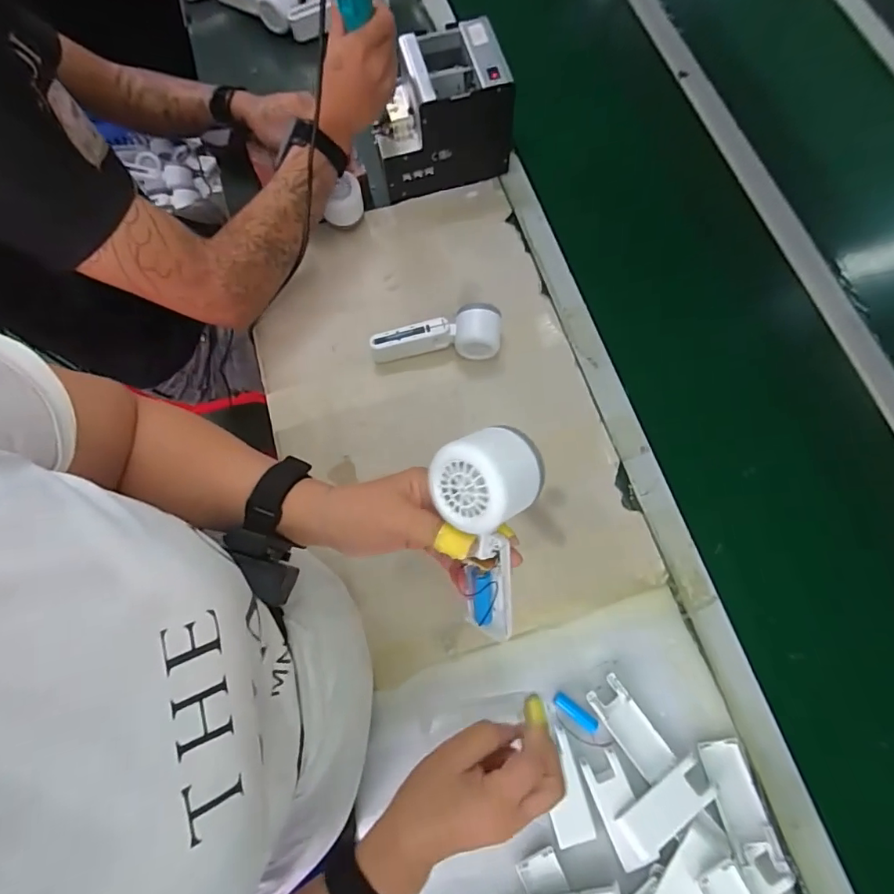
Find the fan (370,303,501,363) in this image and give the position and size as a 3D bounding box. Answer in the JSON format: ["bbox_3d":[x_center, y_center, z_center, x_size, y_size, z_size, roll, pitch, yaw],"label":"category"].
[{"bbox_3d":[-0.015,-0.142,0.662,0.167,0.056,0.055,-6,72,-2],"label":"fan"}]

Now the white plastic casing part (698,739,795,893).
[{"bbox_3d":[0.281,0.348,0.479,0.041,0.011,0.122,-8,58,-3],"label":"white plastic casing part"}]

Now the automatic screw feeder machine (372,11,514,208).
[{"bbox_3d":[-0.012,-0.460,0.707,0.178,0.154,0.124,-12,72,-4],"label":"automatic screw feeder machine"}]

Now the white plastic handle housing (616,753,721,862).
[{"bbox_3d":[0.216,0.354,0.499,0.098,0.015,0.040,-32,61,-10],"label":"white plastic handle housing"}]

